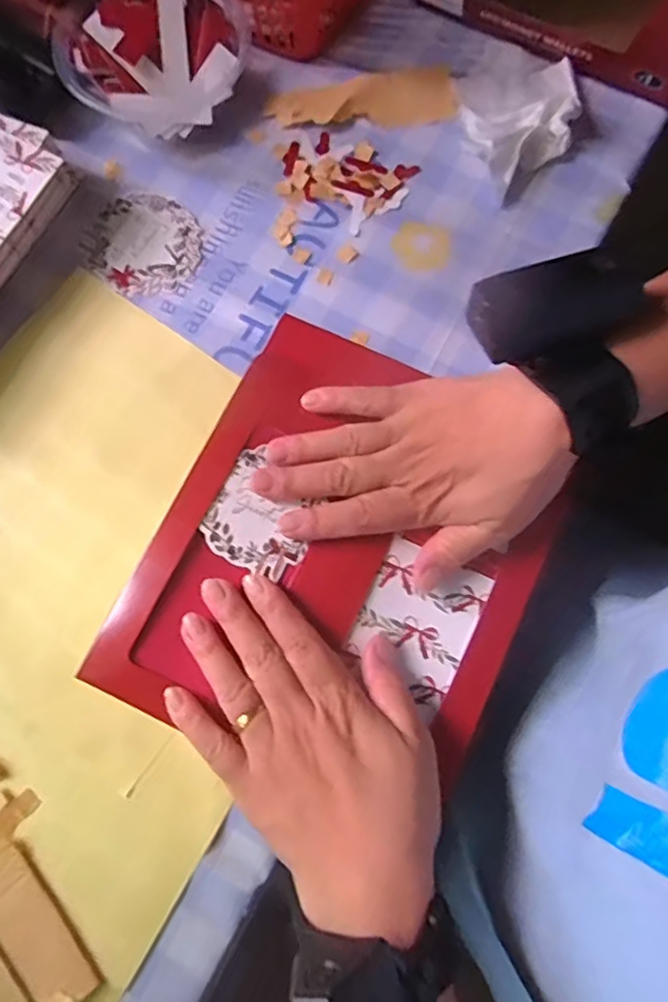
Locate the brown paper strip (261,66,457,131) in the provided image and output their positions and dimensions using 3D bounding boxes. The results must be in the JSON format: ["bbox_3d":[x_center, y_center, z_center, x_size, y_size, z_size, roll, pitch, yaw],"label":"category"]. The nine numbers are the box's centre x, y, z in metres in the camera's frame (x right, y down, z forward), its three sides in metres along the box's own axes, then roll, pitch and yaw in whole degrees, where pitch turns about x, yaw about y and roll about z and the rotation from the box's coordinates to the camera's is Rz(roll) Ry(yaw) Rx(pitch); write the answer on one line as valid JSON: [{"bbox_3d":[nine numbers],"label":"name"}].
[{"bbox_3d":[0.018,-0.264,0.398,0.122,0.011,0.037,-2,76,-1],"label":"brown paper strip"}]

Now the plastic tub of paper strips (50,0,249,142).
[{"bbox_3d":[-0.113,-0.281,0.381,0.114,0.050,0.100,-12,76,-3],"label":"plastic tub of paper strips"}]

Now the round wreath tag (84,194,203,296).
[{"bbox_3d":[-0.119,-0.162,0.378,0.070,0.004,0.066,0,76,0],"label":"round wreath tag"}]

